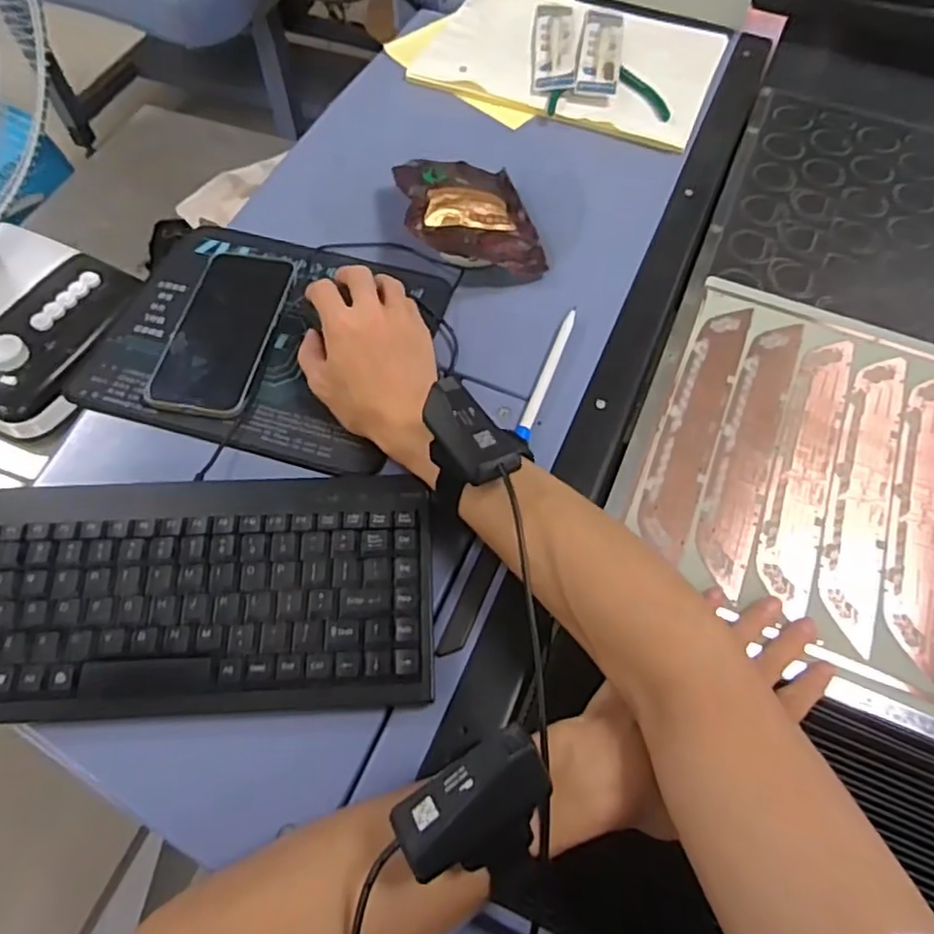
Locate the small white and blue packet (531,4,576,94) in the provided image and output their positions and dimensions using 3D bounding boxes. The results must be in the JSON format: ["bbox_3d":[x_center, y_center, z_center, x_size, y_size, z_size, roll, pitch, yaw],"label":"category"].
[{"bbox_3d":[0.098,-0.478,0.719,0.047,0.012,0.175,4,61,1],"label":"small white and blue packet"}]

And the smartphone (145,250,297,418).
[{"bbox_3d":[-0.191,-0.112,0.512,0.076,0.012,0.161,8,61,3],"label":"smartphone"}]

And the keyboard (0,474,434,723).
[{"bbox_3d":[-0.170,0.078,0.402,0.291,0.032,0.142,-2,61,-2],"label":"keyboard"}]

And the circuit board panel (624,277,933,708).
[{"bbox_3d":[0.383,0.045,0.447,0.502,0.009,0.290,22,64,12],"label":"circuit board panel"}]

